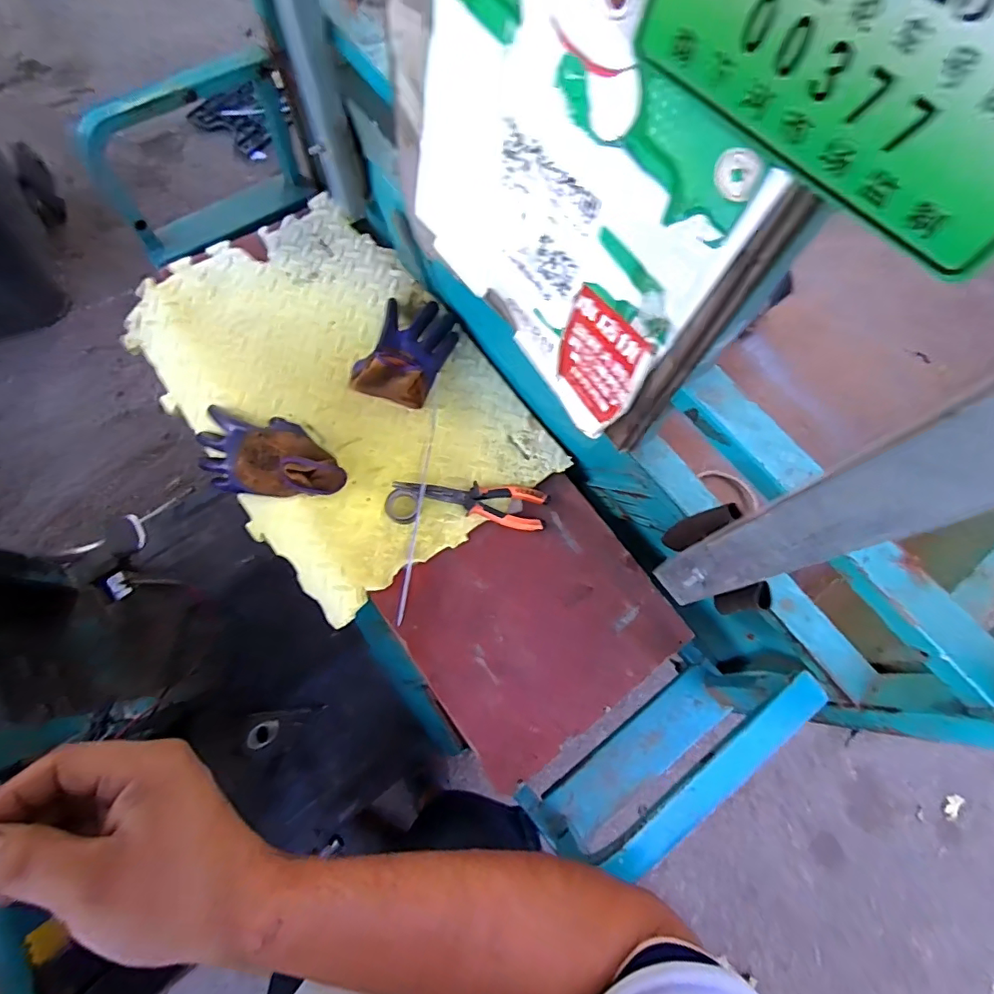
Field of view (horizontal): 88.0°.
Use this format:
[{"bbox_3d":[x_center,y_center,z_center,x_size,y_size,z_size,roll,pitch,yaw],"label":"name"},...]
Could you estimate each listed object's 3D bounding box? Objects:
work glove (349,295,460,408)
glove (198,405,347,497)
[{"bbox_3d":[-0.123,-0.207,0.709,0.108,0.057,0.177,20,72,0],"label":"work glove"},{"bbox_3d":[-0.297,-0.055,0.661,0.216,0.044,0.102,14,72,-2],"label":"glove"}]

